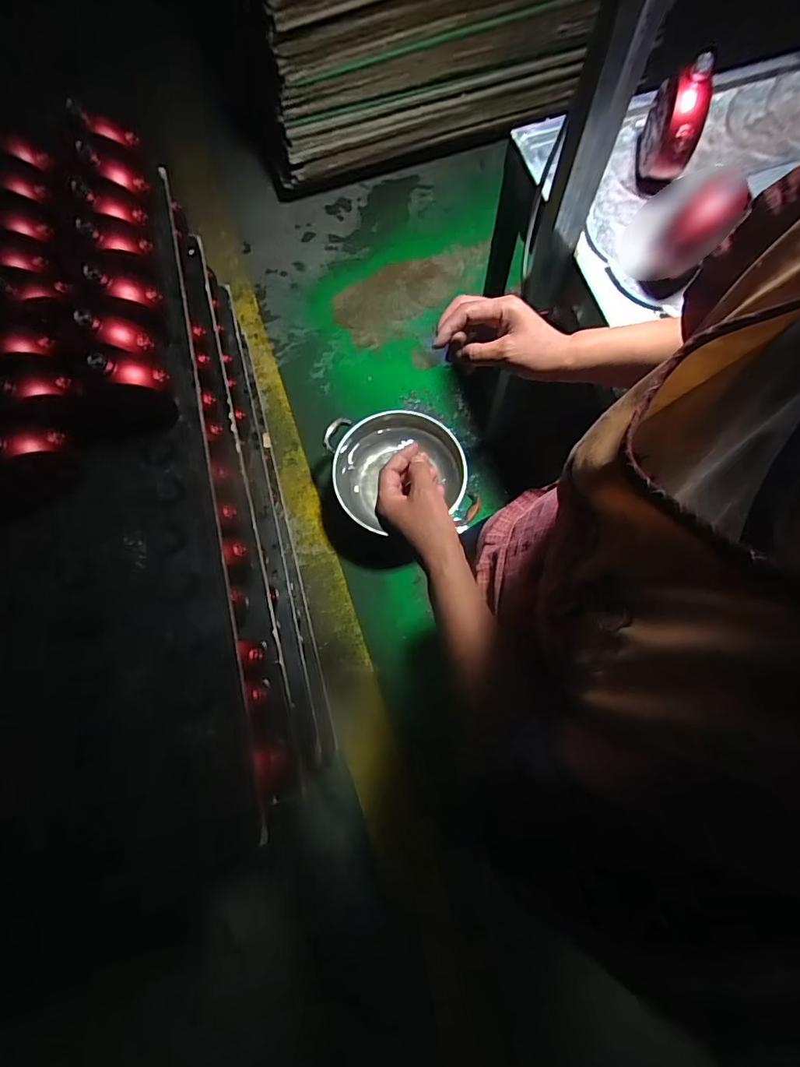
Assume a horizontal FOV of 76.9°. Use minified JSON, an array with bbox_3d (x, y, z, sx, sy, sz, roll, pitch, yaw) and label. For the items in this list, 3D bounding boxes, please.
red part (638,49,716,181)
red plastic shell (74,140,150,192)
[{"bbox_3d":[0.435,-0.651,0.789,0.070,0.146,0.133,17,77,5],"label":"red part"},{"bbox_3d":[-0.484,-0.612,0.848,0.108,0.033,0.037,16,71,-41],"label":"red plastic shell"}]

